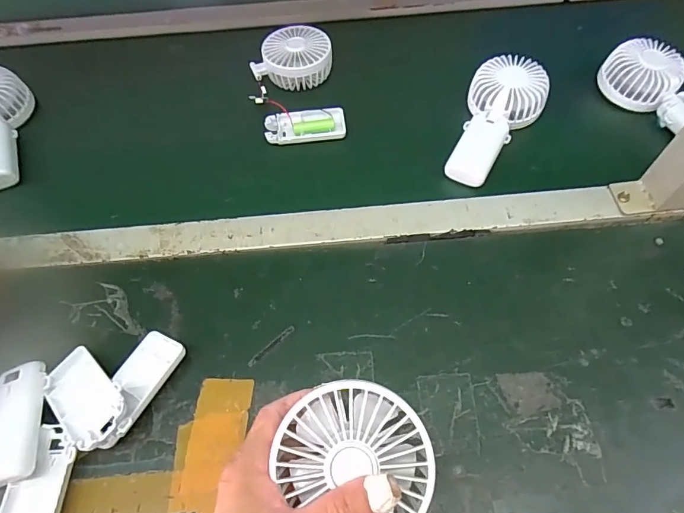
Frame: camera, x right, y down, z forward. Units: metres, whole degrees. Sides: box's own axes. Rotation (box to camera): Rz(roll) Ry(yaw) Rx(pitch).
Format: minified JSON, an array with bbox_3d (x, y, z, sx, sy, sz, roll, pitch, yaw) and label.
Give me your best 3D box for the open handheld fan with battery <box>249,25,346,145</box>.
[{"bbox_3d":[-0.057,-0.216,0.538,0.100,0.042,0.156,-10,59,-2],"label":"open handheld fan with battery"}]

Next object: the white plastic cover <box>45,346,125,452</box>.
[{"bbox_3d":[-0.209,0.116,0.354,0.092,0.020,0.048,31,65,34],"label":"white plastic cover"}]

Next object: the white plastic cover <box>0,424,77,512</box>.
[{"bbox_3d":[-0.230,0.181,0.329,0.045,0.013,0.095,-2,59,2],"label":"white plastic cover"}]

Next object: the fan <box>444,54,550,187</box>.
[{"bbox_3d":[0.175,-0.157,0.493,0.084,0.040,0.171,21,63,16],"label":"fan"}]

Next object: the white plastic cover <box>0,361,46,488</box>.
[{"bbox_3d":[-0.264,0.135,0.352,0.042,0.018,0.092,-13,59,-5],"label":"white plastic cover"}]

